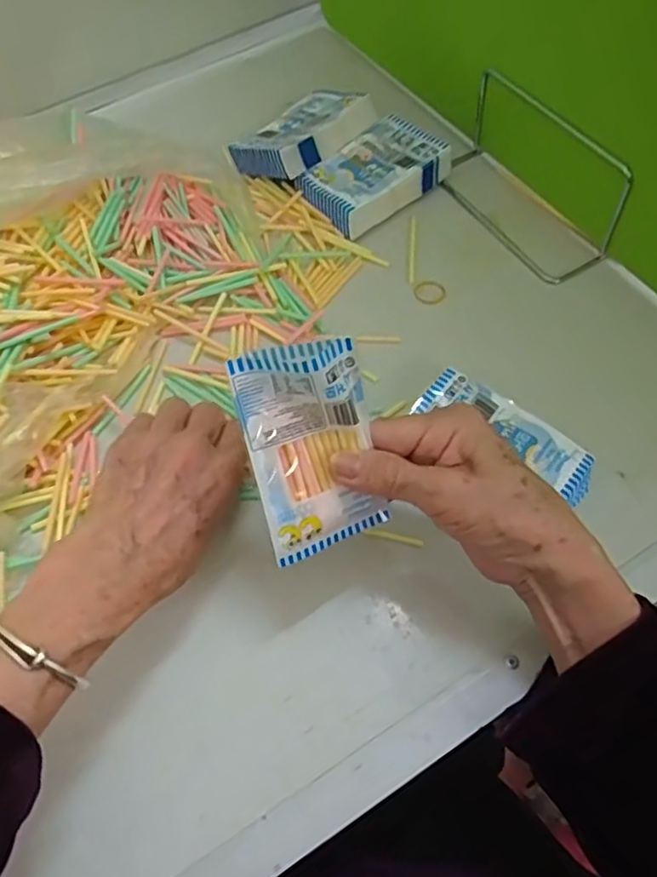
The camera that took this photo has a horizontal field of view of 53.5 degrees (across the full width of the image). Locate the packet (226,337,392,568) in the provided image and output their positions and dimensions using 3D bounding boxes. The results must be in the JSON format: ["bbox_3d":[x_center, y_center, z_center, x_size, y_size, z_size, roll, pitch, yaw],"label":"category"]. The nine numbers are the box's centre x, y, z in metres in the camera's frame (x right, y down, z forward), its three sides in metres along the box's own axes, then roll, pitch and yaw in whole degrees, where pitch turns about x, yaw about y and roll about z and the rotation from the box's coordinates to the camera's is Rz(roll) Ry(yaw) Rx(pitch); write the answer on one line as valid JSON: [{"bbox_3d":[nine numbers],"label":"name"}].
[{"bbox_3d":[-0.006,0.007,0.306,0.058,0.101,0.015,-16,22,-11],"label":"packet"}]

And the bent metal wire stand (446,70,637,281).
[{"bbox_3d":[0.138,-0.201,0.477,0.052,0.078,0.168,-30,64,-13],"label":"bent metal wire stand"}]

